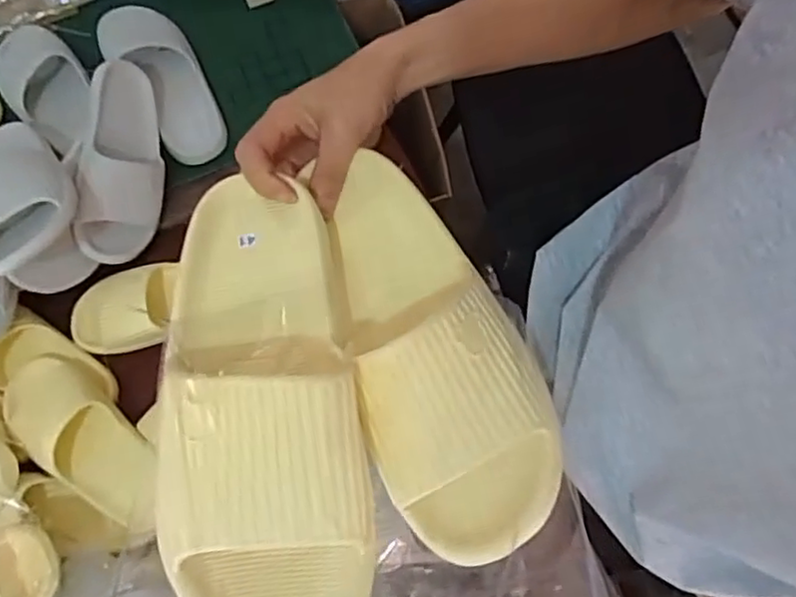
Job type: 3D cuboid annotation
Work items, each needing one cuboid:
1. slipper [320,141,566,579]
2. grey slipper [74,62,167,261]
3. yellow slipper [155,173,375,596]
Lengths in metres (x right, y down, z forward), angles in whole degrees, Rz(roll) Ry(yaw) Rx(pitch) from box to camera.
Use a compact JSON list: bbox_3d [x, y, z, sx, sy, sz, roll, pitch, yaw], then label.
[{"bbox_3d":[0.018,0.017,0.374,0.089,0.076,0.238,-18,63,-5],"label":"slipper"},{"bbox_3d":[-0.353,-0.182,0.835,0.110,0.078,0.272,13,74,-43],"label":"grey slipper"},{"bbox_3d":[-0.076,0.042,0.341,0.101,0.069,0.249,-9,60,-3],"label":"yellow slipper"}]

